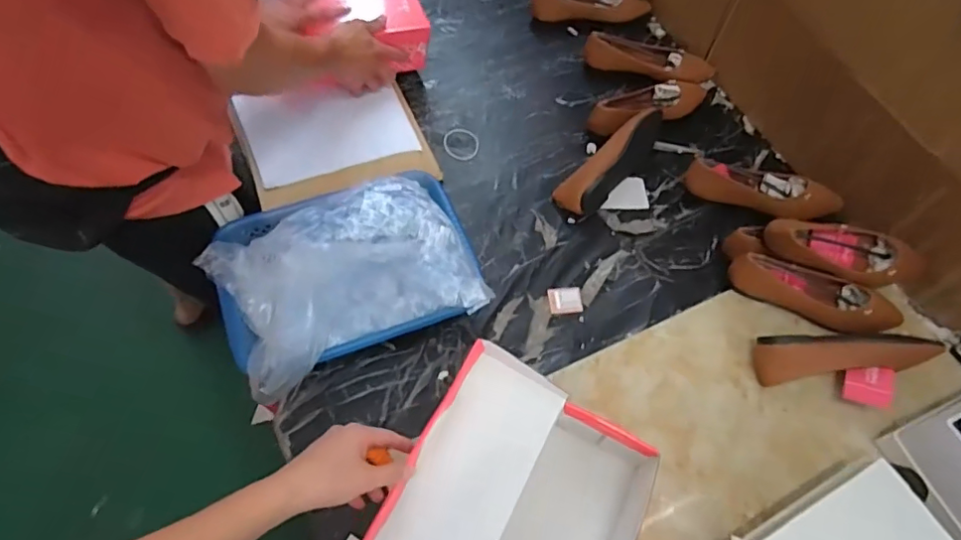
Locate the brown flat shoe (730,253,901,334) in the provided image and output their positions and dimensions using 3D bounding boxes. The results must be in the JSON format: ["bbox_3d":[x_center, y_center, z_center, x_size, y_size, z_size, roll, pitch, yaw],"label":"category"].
[{"bbox_3d":[0.483,0.036,0.805,0.244,0.062,0.067,21,63,8],"label":"brown flat shoe"}]

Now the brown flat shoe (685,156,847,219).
[{"bbox_3d":[0.452,-0.130,0.902,0.237,0.063,0.069,13,62,4],"label":"brown flat shoe"}]

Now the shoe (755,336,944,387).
[{"bbox_3d":[0.496,0.118,0.752,0.239,0.058,0.064,-1,62,-4],"label":"shoe"}]

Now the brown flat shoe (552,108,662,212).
[{"bbox_3d":[0.219,-0.188,0.913,0.080,0.054,0.235,36,66,15],"label":"brown flat shoe"}]

